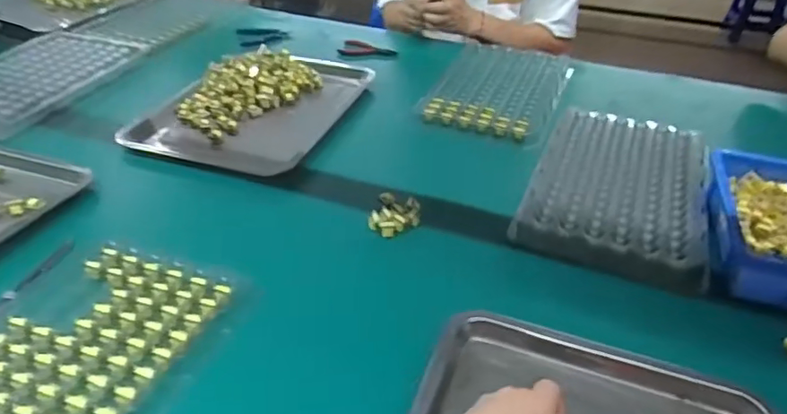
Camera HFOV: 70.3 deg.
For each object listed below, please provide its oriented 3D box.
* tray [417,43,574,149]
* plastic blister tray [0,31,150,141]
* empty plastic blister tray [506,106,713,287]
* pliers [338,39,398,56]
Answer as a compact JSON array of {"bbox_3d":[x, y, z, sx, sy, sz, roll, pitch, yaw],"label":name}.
[{"bbox_3d":[0.188,-0.217,1.010,0.224,0.022,0.319,15,42,19],"label":"tray"},{"bbox_3d":[-0.627,-0.231,0.989,0.204,0.019,0.367,18,41,10],"label":"plastic blister tray"},{"bbox_3d":[0.307,-0.036,0.760,0.218,0.031,0.348,16,38,18],"label":"empty plastic blister tray"},{"bbox_3d":[-0.051,-0.323,1.150,0.119,0.011,0.069,11,36,11],"label":"pliers"}]

